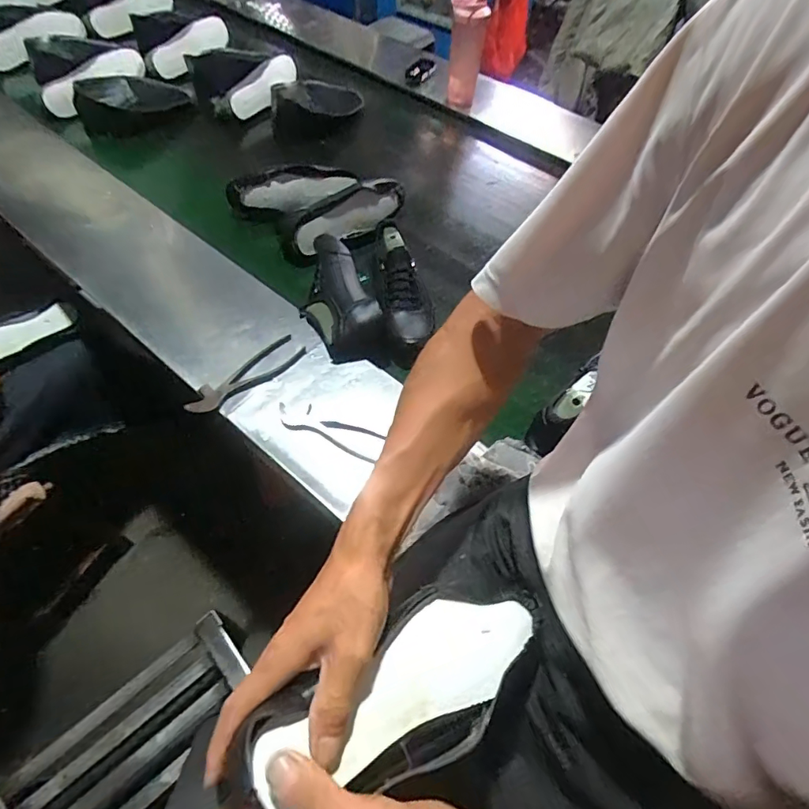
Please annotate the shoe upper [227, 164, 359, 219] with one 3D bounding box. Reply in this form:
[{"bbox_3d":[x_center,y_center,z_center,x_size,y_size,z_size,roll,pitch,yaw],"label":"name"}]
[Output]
[{"bbox_3d":[-0.226,-0.430,0.982,0.253,0.082,0.071,-6,57,-7],"label":"shoe upper"}]

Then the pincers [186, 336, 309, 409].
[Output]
[{"bbox_3d":[-0.244,-0.047,0.762,0.194,0.011,0.057,-38,66,-24],"label":"pincers"}]

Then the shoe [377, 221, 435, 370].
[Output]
[{"bbox_3d":[0.001,-0.186,0.869,0.093,0.098,0.291,-4,57,-6],"label":"shoe"}]

